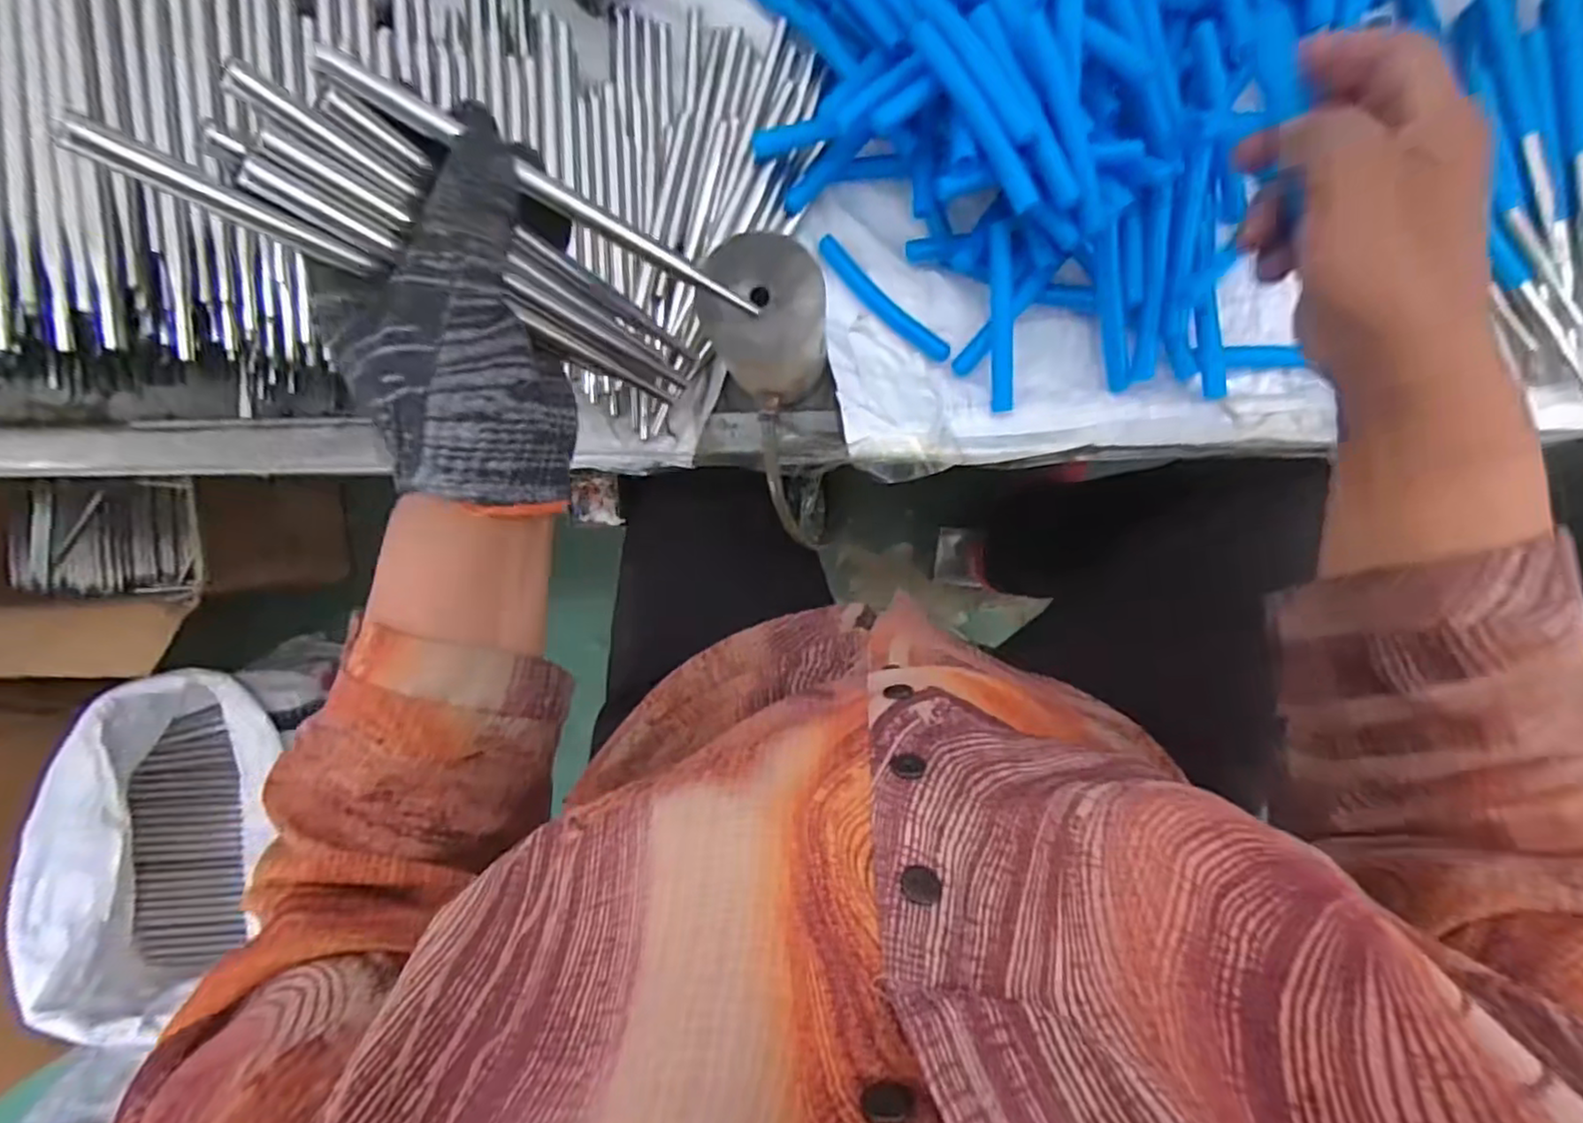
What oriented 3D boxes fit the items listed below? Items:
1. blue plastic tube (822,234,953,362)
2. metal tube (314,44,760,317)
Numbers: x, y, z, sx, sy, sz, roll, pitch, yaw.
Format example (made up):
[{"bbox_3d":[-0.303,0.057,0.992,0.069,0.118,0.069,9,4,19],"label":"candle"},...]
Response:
[{"bbox_3d":[0.056,-0.162,0.433,0.105,0.008,0.015,44,94,2],"label":"blue plastic tube"},{"bbox_3d":[-0.080,-0.135,0.265,0.173,0.010,0.010,16,94,-40],"label":"metal tube"}]

